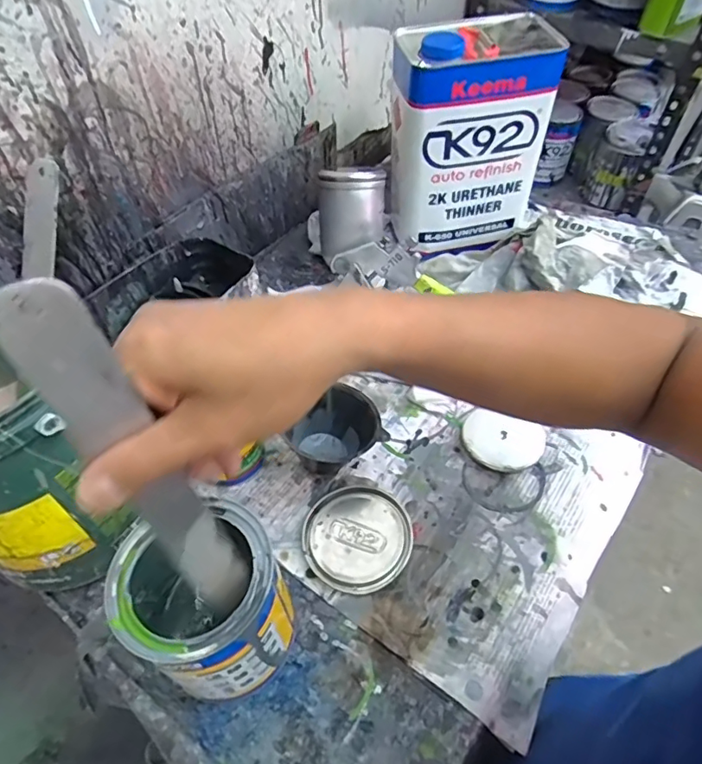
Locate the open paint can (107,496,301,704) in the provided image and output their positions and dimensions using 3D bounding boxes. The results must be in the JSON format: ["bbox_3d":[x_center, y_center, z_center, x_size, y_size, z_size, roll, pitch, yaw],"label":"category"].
[{"bbox_3d":[-0.098,0.167,0.380,0.104,0.127,0.097,-1,52,2],"label":"open paint can"}]

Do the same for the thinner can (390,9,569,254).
[{"bbox_3d":[0.137,-0.294,0.635,0.165,0.231,0.115,-7,52,-2],"label":"thinner can"}]

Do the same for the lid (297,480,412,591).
[{"bbox_3d":[0.005,0.139,0.469,0.093,0.011,0.095,-1,52,2],"label":"lid"}]

